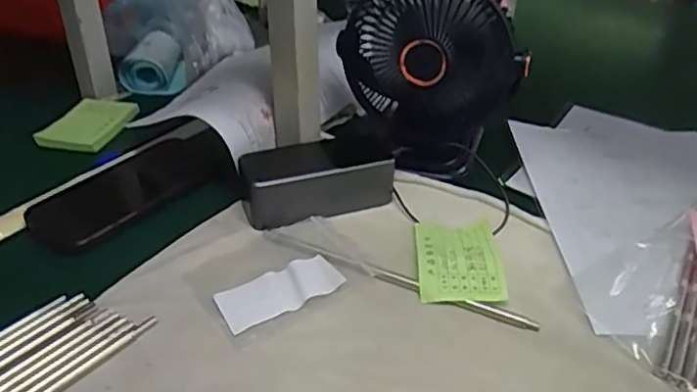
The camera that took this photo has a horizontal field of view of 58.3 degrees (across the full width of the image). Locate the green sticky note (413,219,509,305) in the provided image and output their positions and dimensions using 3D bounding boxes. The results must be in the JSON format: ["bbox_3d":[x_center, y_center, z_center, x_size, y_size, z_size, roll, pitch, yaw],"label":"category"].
[{"bbox_3d":[0.087,0.050,0.492,0.065,0.008,0.094,3,34,3],"label":"green sticky note"}]

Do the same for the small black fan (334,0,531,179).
[{"bbox_3d":[0.069,-0.105,0.570,0.152,0.170,0.097,-5,34,-9],"label":"small black fan"}]

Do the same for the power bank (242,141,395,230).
[{"bbox_3d":[-0.030,-0.018,0.547,0.129,0.045,0.064,-15,37,-22],"label":"power bank"}]

